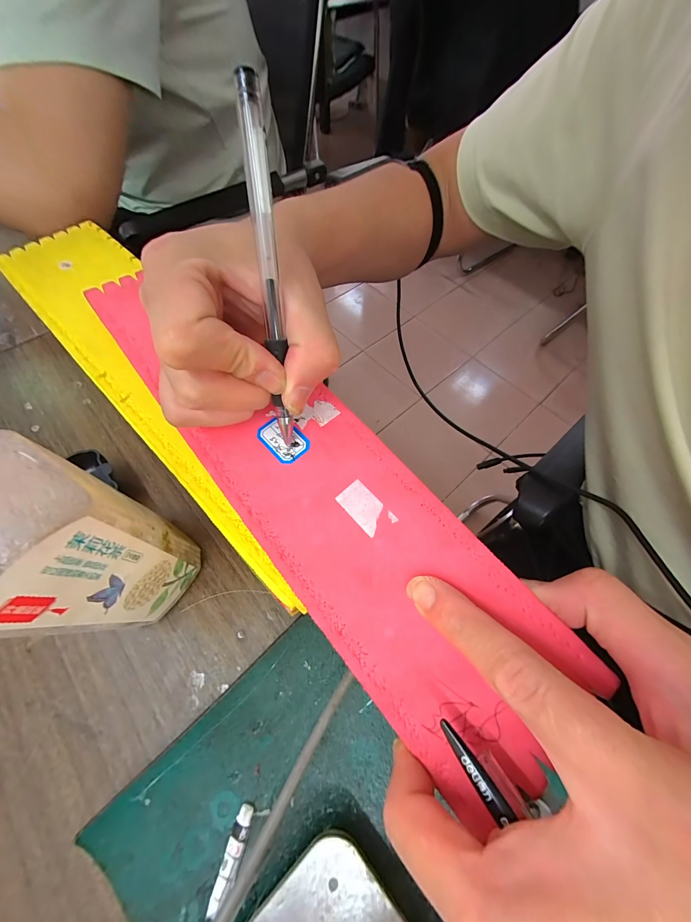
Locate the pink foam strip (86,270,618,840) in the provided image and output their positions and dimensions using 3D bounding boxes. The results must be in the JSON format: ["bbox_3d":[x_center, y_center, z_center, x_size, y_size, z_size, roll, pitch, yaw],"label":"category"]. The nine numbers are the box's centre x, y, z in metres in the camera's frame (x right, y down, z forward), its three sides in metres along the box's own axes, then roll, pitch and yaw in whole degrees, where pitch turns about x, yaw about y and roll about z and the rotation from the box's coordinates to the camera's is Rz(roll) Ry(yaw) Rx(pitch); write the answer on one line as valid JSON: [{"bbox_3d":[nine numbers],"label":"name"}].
[{"bbox_3d":[-0.031,-0.004,0.168,0.084,0.008,0.320,-39,72,-21],"label":"pink foam strip"}]

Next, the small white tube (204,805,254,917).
[{"bbox_3d":[-0.055,0.193,0.154,0.008,0.005,0.039,17,63,6],"label":"small white tube"}]

